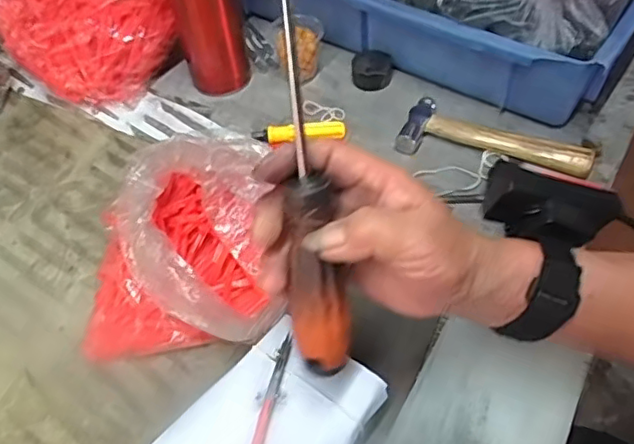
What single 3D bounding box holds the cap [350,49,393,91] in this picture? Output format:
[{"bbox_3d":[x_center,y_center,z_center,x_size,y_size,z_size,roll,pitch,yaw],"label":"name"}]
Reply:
[{"bbox_3d":[0.053,-0.149,0.580,0.038,0.025,0.046,8,54,9],"label":"cap"}]

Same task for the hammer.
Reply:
[{"bbox_3d":[0.151,-0.066,0.511,0.157,0.018,0.057,19,56,16],"label":"hammer"}]

